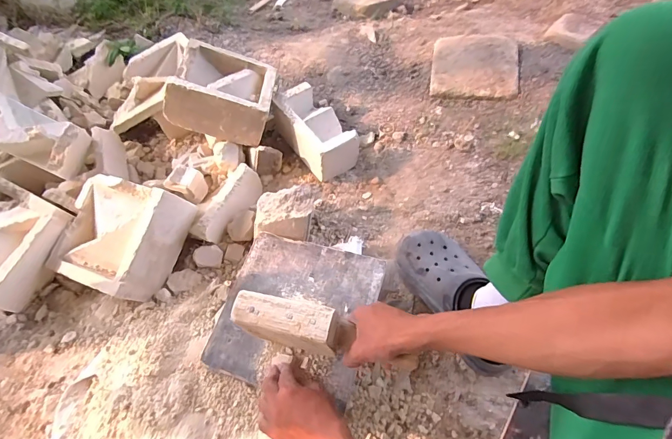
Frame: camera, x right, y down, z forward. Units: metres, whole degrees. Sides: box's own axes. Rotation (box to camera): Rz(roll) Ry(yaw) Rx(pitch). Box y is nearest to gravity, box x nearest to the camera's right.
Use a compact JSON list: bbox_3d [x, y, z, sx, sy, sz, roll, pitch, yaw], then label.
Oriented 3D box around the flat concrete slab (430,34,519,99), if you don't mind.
[{"bbox_3d":[0.341,-0.383,0.936,0.201,0.045,0.197,7,61,6],"label":"flat concrete slab"}]

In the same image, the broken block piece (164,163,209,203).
[{"bbox_3d":[-0.308,-0.076,0.792,0.065,0.047,0.057,17,62,13],"label":"broken block piece"}]

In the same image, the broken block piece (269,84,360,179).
[{"bbox_3d":[-0.044,-0.204,0.853,0.119,0.101,0.197,-34,65,-17],"label":"broken block piece"}]

